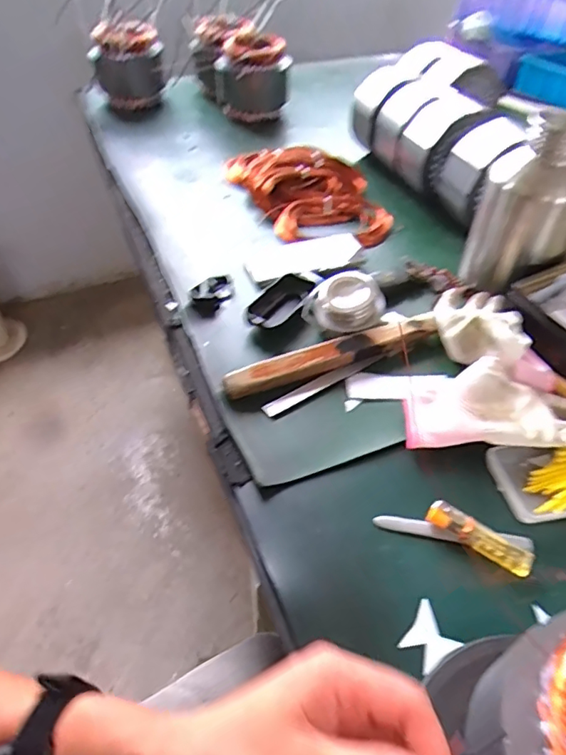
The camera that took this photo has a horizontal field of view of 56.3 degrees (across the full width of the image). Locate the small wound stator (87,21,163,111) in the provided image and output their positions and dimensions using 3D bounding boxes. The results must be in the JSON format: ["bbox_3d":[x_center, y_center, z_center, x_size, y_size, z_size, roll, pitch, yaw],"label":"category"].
[{"bbox_3d":[-0.316,-0.641,1.110,0.149,0.175,0.128,-15,47,-15],"label":"small wound stator"}]

